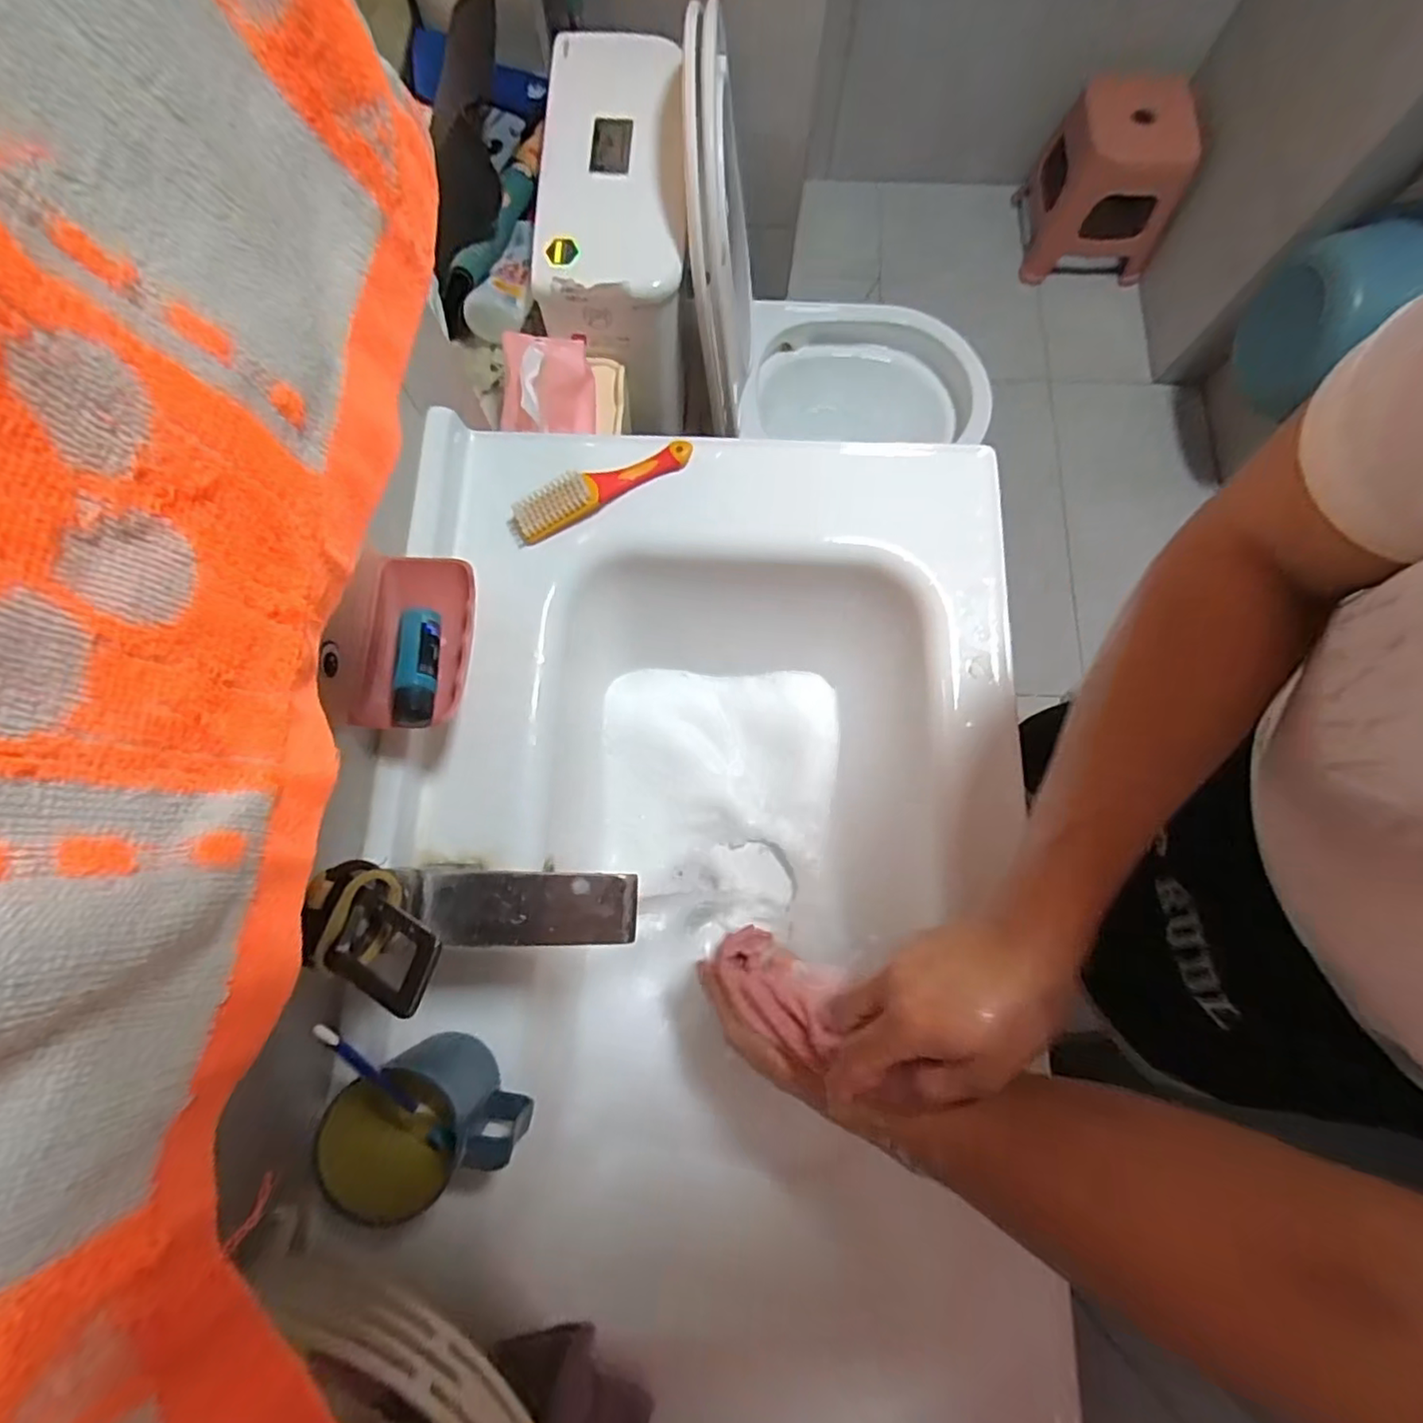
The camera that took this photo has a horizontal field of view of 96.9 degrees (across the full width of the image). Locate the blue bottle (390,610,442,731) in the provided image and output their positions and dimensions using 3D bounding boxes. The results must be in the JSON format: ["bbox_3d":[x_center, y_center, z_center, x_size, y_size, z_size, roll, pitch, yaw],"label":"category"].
[{"bbox_3d":[-0.204,-0.033,0.437,0.028,0.022,0.083,3,66,-27],"label":"blue bottle"}]

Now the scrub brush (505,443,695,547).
[{"bbox_3d":[-0.097,-0.196,0.551,0.172,0.023,0.033,-27,79,-6],"label":"scrub brush"}]

